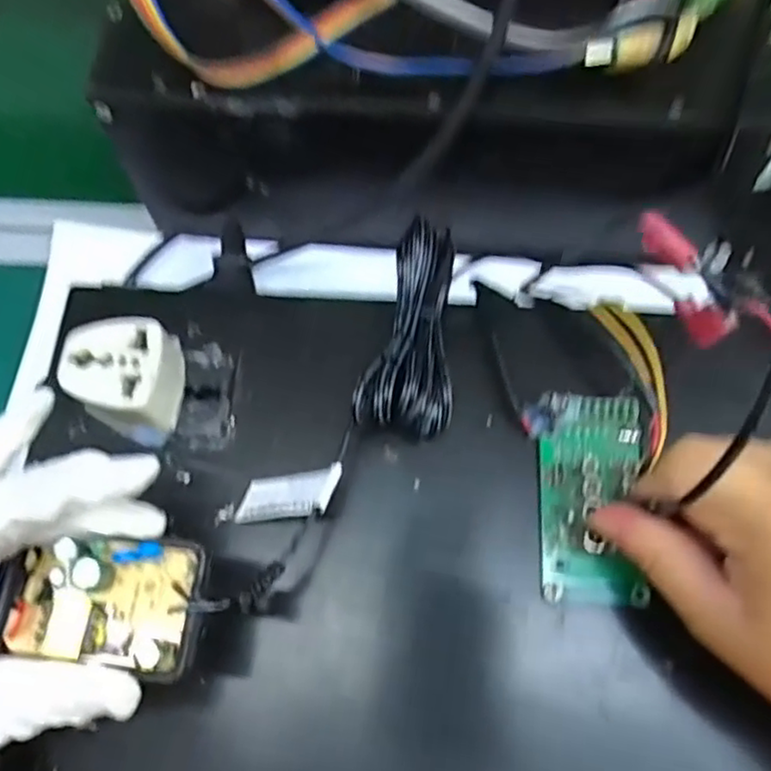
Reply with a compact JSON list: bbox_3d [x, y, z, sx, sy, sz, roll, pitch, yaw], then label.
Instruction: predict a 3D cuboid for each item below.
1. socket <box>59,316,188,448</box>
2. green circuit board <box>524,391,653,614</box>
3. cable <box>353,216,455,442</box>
[{"bbox_3d":[-0.105,-0.003,0.271,0.038,0.037,0.044,1,66,3],"label":"socket"},{"bbox_3d":[0.079,0.043,0.260,0.043,0.016,0.079,3,75,3],"label":"green circuit board"},{"bbox_3d":[0.013,-0.026,0.277,0.035,0.021,0.091,7,66,5],"label":"cable"}]

